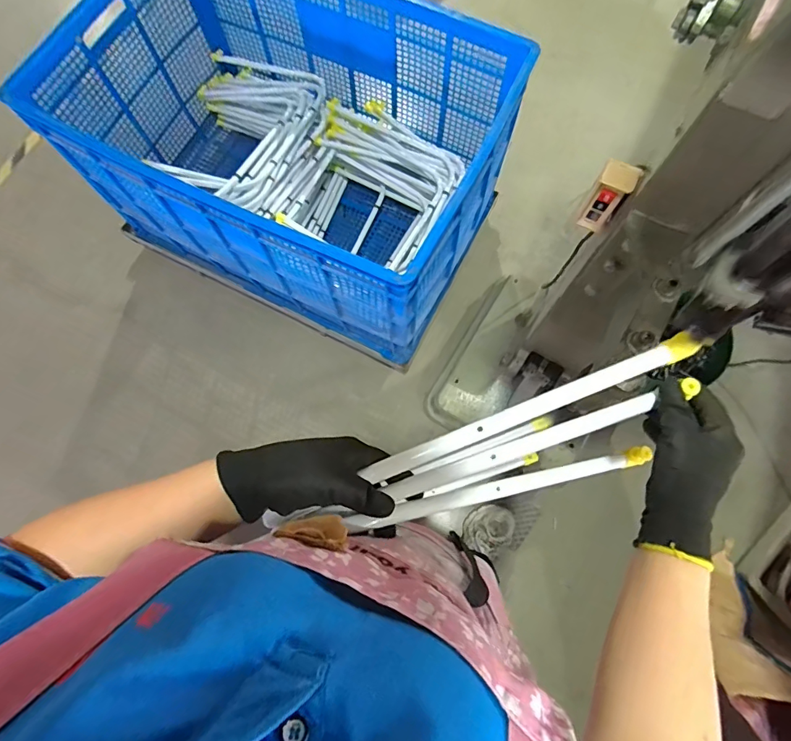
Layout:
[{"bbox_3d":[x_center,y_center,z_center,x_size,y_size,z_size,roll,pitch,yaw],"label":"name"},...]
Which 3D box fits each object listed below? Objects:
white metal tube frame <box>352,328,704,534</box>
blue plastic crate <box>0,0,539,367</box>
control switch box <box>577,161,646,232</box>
[{"bbox_3d":[0.118,0.085,0.433,0.324,0.157,0.092,-18,74,-10],"label":"white metal tube frame"},{"bbox_3d":[-0.255,-0.572,1.266,1.000,0.593,0.683,23,76,7],"label":"blue plastic crate"},{"bbox_3d":[0.325,-0.266,0.706,0.052,0.112,0.045,33,77,10],"label":"control switch box"}]

